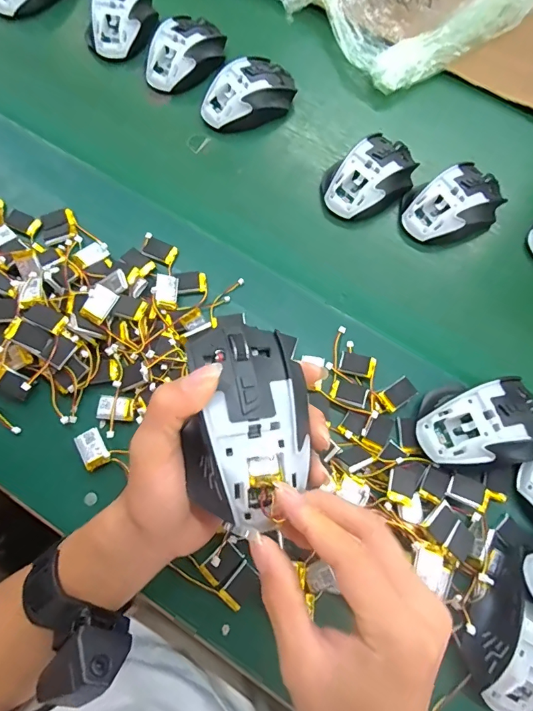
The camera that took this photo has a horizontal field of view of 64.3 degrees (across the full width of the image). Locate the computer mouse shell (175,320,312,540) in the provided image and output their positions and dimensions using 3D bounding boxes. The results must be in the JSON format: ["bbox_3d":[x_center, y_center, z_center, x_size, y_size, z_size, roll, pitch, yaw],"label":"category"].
[{"bbox_3d":[-0.011,0.036,0.236,0.067,0.030,0.114,2,70,-2],"label":"computer mouse shell"}]

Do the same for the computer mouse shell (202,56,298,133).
[{"bbox_3d":[-0.020,-0.306,0.496,0.115,0.036,0.069,-31,72,-10],"label":"computer mouse shell"}]

